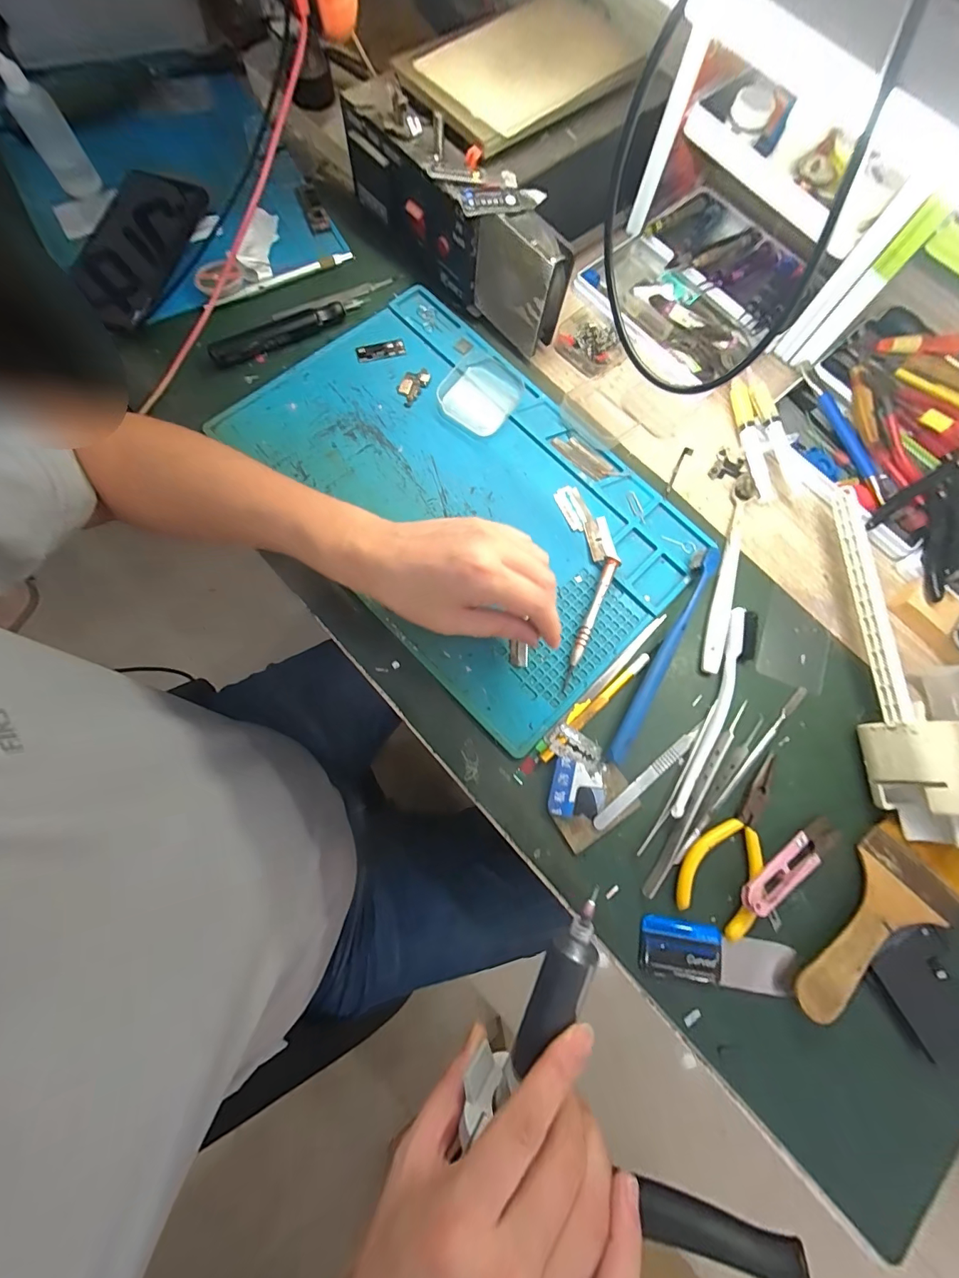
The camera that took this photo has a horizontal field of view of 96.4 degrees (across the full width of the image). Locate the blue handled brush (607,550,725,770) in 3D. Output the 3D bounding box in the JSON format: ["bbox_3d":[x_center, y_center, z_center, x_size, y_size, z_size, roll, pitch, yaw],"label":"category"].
[{"bbox_3d":[0.143,0.010,0.331,0.018,0.015,0.186,28,76,4],"label":"blue handled brush"}]

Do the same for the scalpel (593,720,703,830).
[{"bbox_3d":[0.126,0.100,0.314,0.110,0.006,0.010,-36,80,-11],"label":"scalpel"}]

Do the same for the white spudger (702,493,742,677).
[{"bbox_3d":[0.205,-0.048,0.359,0.016,0.008,0.160,18,75,1],"label":"white spudger"}]

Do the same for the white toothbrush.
[{"bbox_3d":[0.182,0.053,0.324,0.025,0.009,0.169,24,76,3],"label":"white toothbrush"}]

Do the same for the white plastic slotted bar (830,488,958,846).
[{"bbox_3d":[0.313,0.029,0.320,0.076,0.050,0.308,-7,76,-5],"label":"white plastic slotted bar"}]

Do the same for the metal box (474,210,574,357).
[{"bbox_3d":[0.036,-0.305,0.370,0.076,0.088,0.035,44,77,8],"label":"metal box"}]

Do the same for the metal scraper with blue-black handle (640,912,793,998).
[{"bbox_3d":[0.160,0.212,0.287,0.104,0.004,0.034,11,75,-1],"label":"metal scraper with blue-black handle"}]

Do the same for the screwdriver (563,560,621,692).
[{"bbox_3d":[0.086,-0.013,0.337,0.010,0.014,0.111,23,76,3],"label":"screwdriver"}]

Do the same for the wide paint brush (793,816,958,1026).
[{"bbox_3d":[0.271,0.189,0.293,0.158,0.016,0.062,-35,80,-11],"label":"wide paint brush"}]

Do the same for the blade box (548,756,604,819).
[{"bbox_3d":[0.070,0.108,0.307,0.037,0.005,0.039,12,75,0],"label":"blade box"}]

